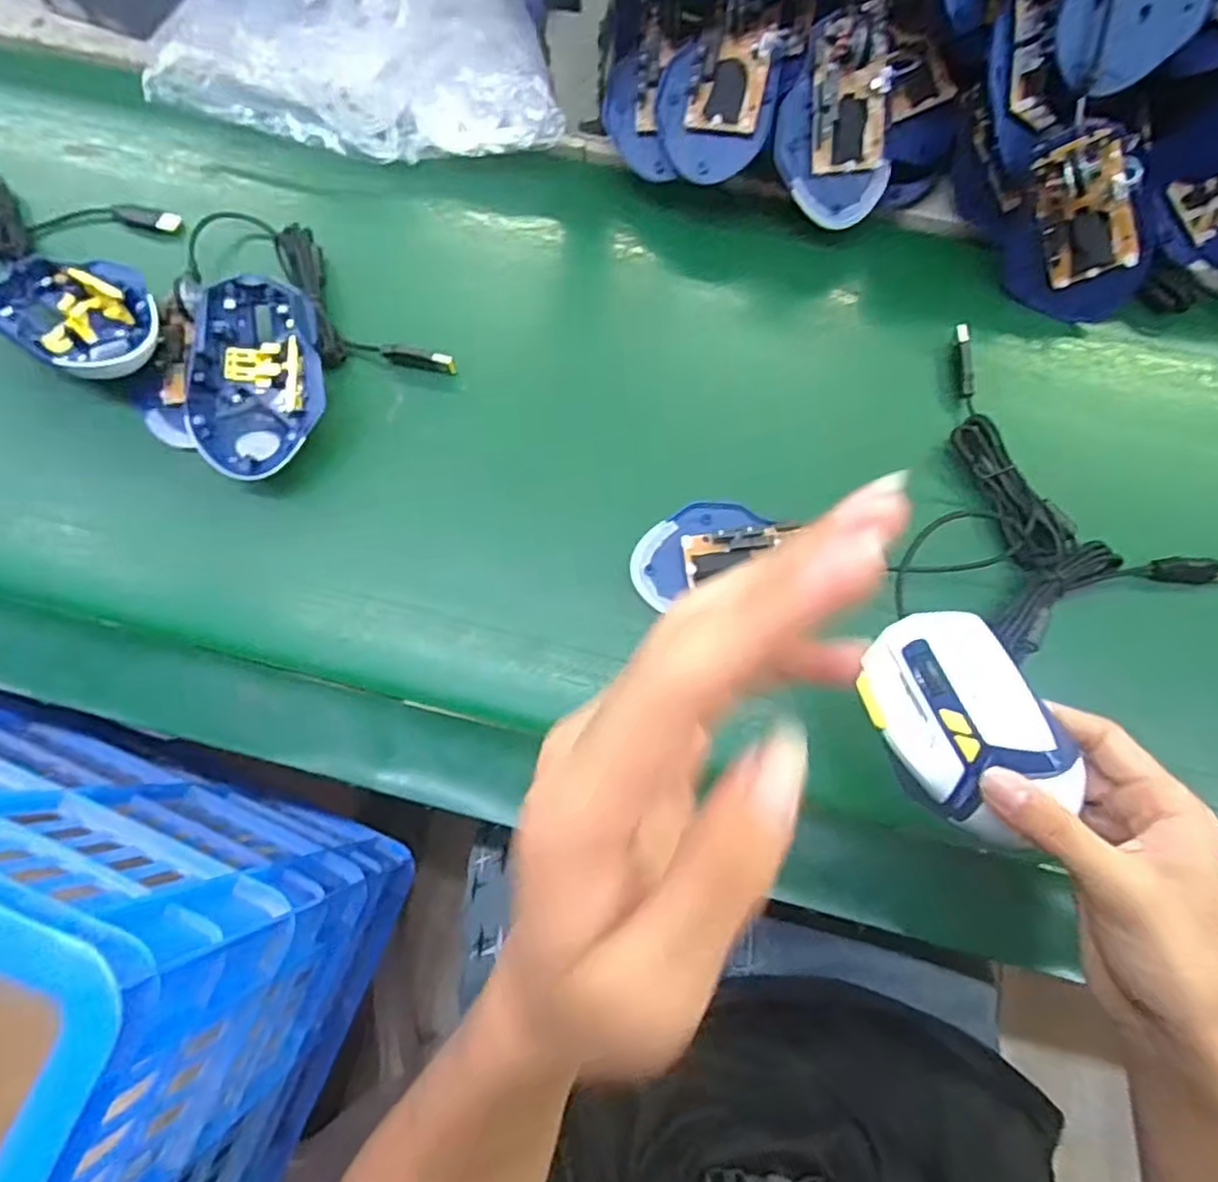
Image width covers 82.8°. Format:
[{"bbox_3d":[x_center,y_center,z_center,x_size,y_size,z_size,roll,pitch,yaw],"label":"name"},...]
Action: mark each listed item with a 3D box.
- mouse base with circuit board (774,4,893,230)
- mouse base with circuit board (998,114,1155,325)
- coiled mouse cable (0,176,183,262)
[{"bbox_3d":[0.142,-0.292,0.432,0.070,0.024,0.112,-8,117,4],"label":"mouse base with circuit board"},{"bbox_3d":[0.290,-0.220,0.432,0.115,0.077,0.040,55,45,-26],"label":"mouse base with circuit board"},{"bbox_3d":[-0.405,-0.259,0.466,0.206,0.019,0.077,16,72,3],"label":"coiled mouse cable"}]

